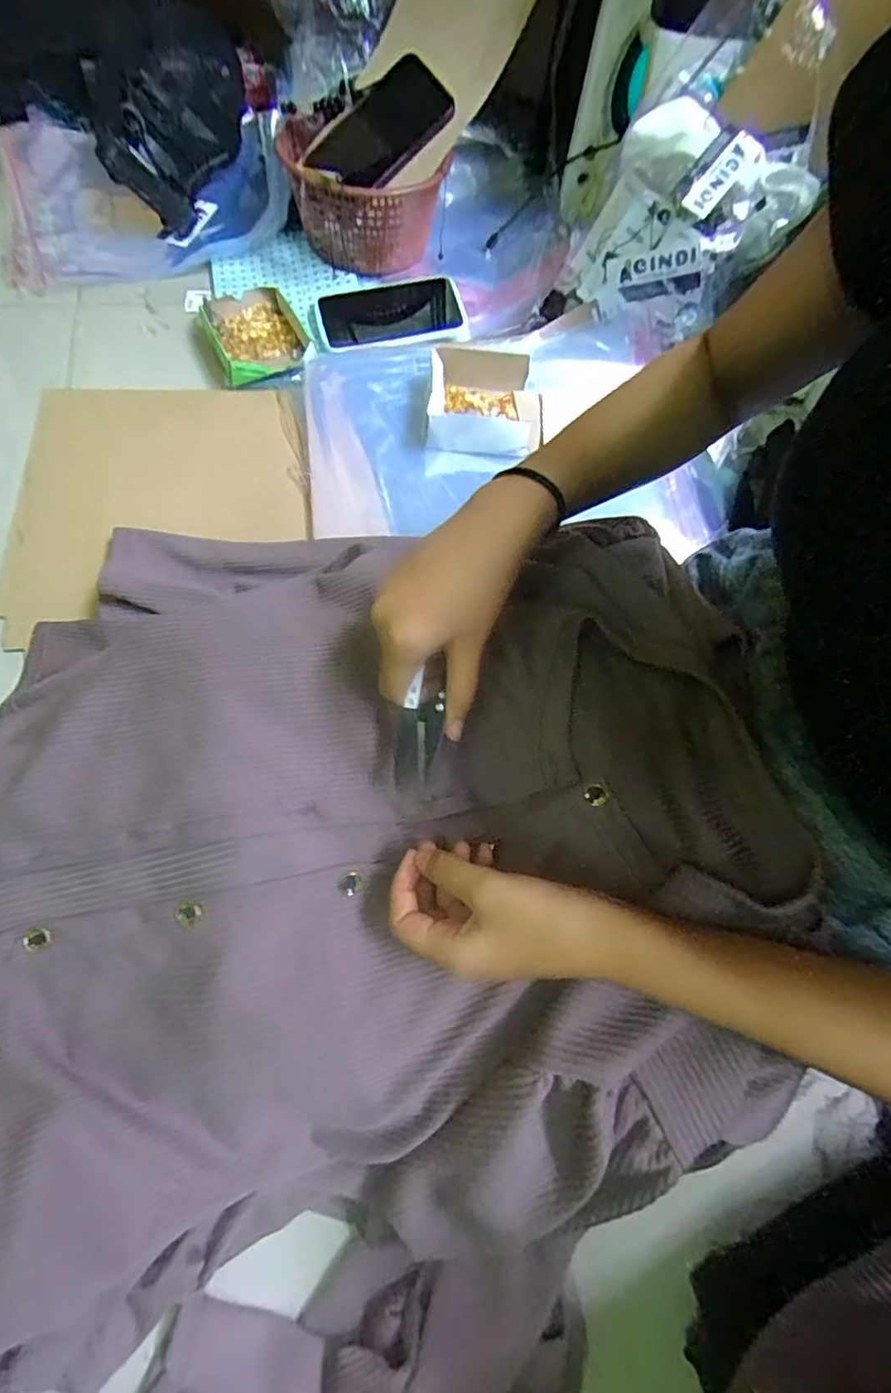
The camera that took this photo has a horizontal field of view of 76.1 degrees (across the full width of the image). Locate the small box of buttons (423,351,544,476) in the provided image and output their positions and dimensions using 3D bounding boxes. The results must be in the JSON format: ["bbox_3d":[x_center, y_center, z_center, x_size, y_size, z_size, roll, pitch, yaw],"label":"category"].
[{"bbox_3d":[0.040,-0.292,0.580,0.117,0.044,0.118,4,68,-4],"label":"small box of buttons"}]

